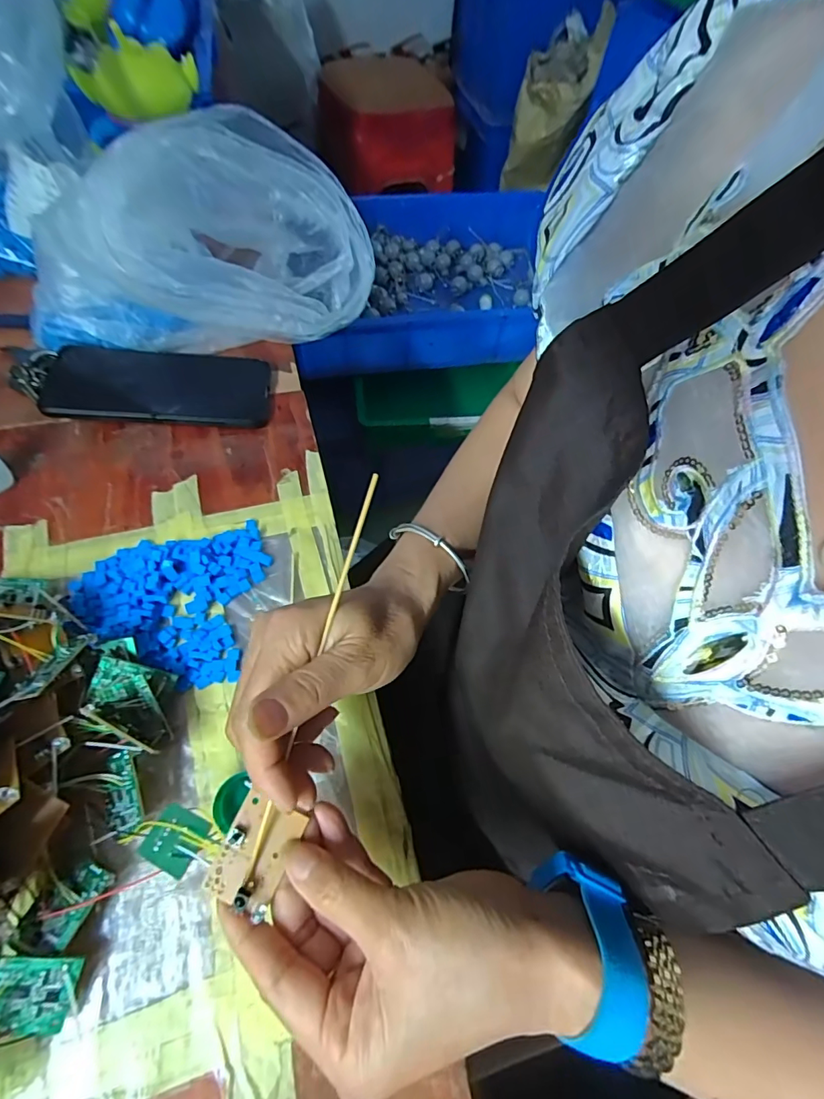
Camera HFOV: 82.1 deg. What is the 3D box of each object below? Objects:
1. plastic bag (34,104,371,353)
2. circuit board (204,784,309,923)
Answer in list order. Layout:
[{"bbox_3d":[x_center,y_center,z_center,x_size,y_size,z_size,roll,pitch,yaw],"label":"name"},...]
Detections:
[{"bbox_3d":[-0.178,-0.253,0.403,0.298,0.139,0.127,-21,65,-14],"label":"plastic bag"},{"bbox_3d":[-0.070,0.135,0.210,0.030,0.012,0.042,24,63,10],"label":"circuit board"}]

